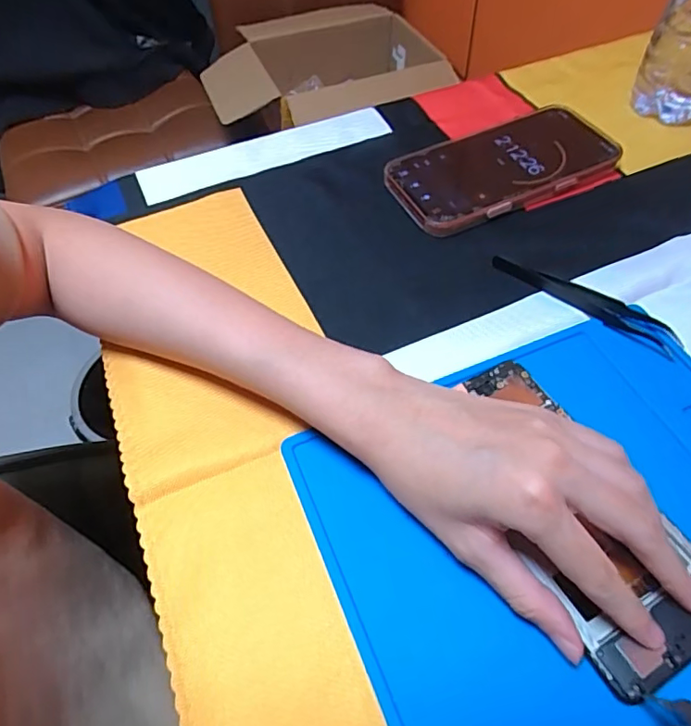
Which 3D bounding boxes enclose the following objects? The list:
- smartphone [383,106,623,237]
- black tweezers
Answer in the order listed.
[{"bbox_3d":[0.118,-0.147,0.396,0.167,0.014,0.082,-22,57,-12],"label":"smartphone"},{"bbox_3d":[0.143,-0.038,0.322,0.113,0.008,0.017,35,64,24],"label":"black tweezers"}]

